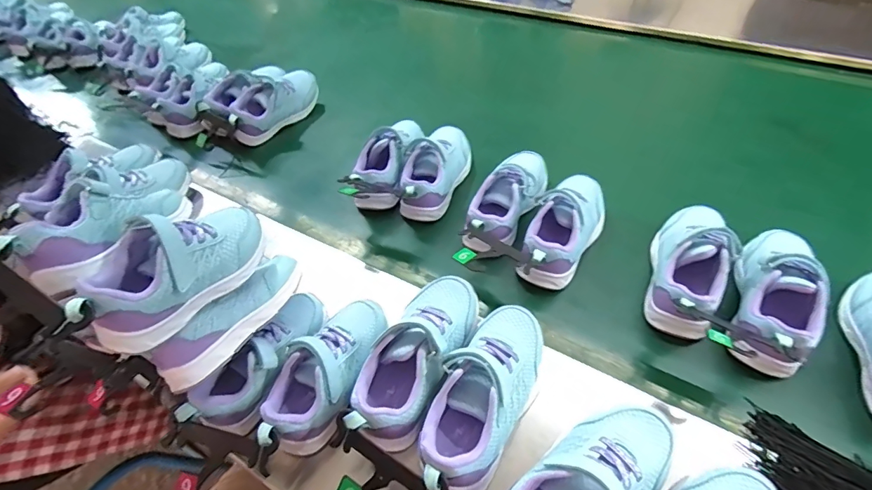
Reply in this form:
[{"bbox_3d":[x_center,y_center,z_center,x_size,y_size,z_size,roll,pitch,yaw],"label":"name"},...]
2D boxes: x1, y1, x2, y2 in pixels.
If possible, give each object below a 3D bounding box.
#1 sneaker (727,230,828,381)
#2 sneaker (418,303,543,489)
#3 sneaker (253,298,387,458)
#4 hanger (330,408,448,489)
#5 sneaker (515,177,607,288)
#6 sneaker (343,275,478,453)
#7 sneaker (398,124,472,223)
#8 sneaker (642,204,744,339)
[{"bbox_3d":[0.356,0.047,0.452,0.068,0.073,0.185,18,50,16],"label":"sneaker"},{"bbox_3d":[0.045,0.126,0.380,0.077,0.070,0.184,24,52,20],"label":"sneaker"},{"bbox_3d":[-0.100,0.114,0.405,0.068,0.056,0.162,19,50,17],"label":"sneaker"},{"bbox_3d":[-0.047,0.186,0.337,0.099,0.022,0.067,25,91,10],"label":"hanger"},{"bbox_3d":[0.158,-0.020,0.528,0.082,0.077,0.191,24,52,20],"label":"sneaker"},{"bbox_3d":[-0.017,0.100,0.411,0.075,0.072,0.185,21,51,18],"label":"sneaker"},{"bbox_3d":[-0.002,-0.103,0.612,0.071,0.071,0.180,18,50,16],"label":"sneaker"},{"bbox_3d":[0.285,0.024,0.481,0.076,0.074,0.178,18,50,16],"label":"sneaker"}]

